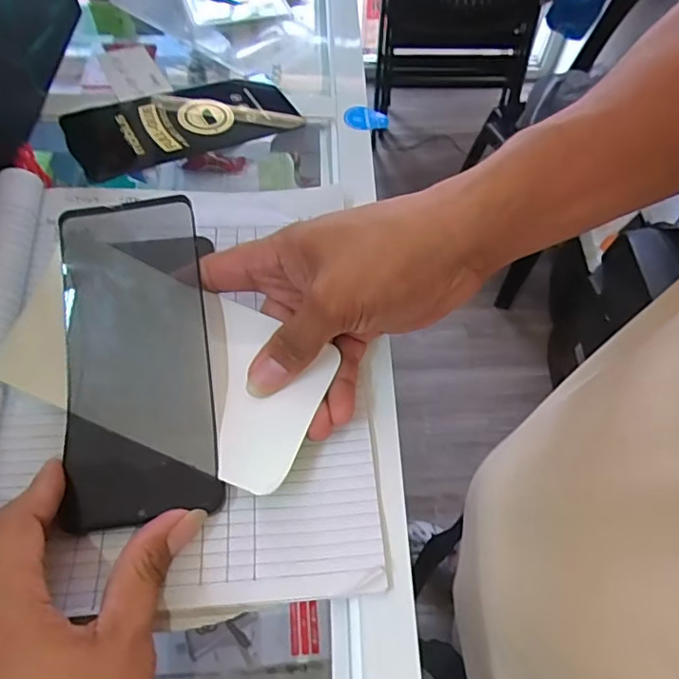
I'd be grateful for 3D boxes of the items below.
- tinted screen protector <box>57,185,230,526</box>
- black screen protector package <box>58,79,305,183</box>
[{"bbox_3d":[-0.103,0.007,0.269,0.071,0.012,0.158,-8,78,-3],"label":"tinted screen protector"},{"bbox_3d":[-0.110,-0.160,0.389,0.162,0.010,0.068,-20,66,-20],"label":"black screen protector package"}]

